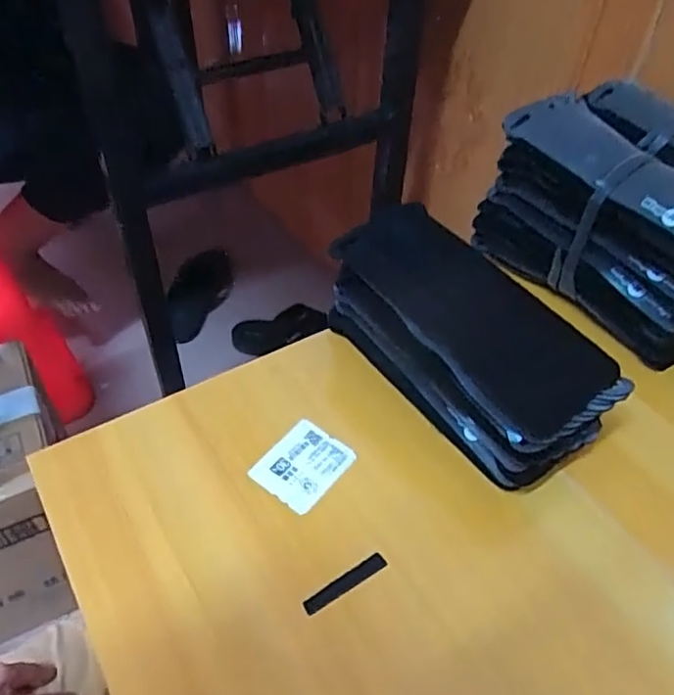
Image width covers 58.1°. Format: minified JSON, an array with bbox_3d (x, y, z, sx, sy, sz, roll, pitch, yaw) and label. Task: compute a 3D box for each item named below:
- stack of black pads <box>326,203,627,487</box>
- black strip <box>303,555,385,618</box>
[{"bbox_3d":[0.084,-0.007,0.429,0.085,0.086,0.216,-27,53,-24],"label":"stack of black pads"},{"bbox_3d":[0.005,0.137,0.353,0.054,0.004,0.010,-26,52,-23],"label":"black strip"}]

